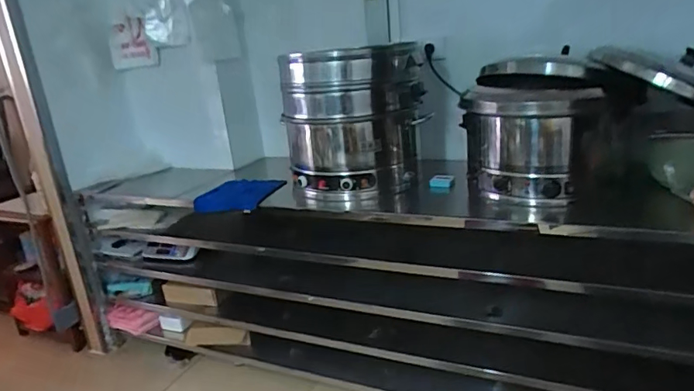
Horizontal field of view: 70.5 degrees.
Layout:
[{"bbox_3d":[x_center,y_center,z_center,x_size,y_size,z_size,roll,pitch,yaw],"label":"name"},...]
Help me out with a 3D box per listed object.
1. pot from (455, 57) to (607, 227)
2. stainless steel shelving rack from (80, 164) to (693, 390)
[{"bbox_3d":[0.527,-0.161,1.471,0.321,0.451,0.312,-4,16,7],"label":"pot"},{"bbox_3d":[0.021,0.363,1.913,2.779,0.765,0.410,4,18,29],"label":"stainless steel shelving rack"}]

